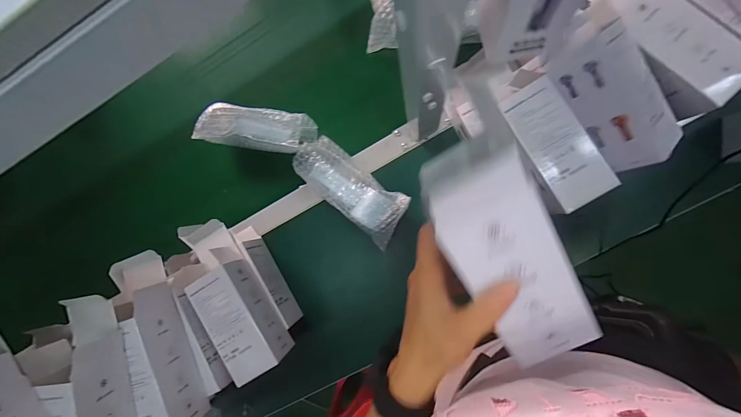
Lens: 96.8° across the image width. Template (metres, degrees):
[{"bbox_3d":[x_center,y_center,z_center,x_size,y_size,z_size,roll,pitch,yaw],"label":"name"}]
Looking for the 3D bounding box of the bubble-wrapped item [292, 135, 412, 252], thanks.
[{"bbox_3d":[-0.037,-0.032,0.552,0.203,0.049,0.094,37,95,8],"label":"bubble-wrapped item"}]

